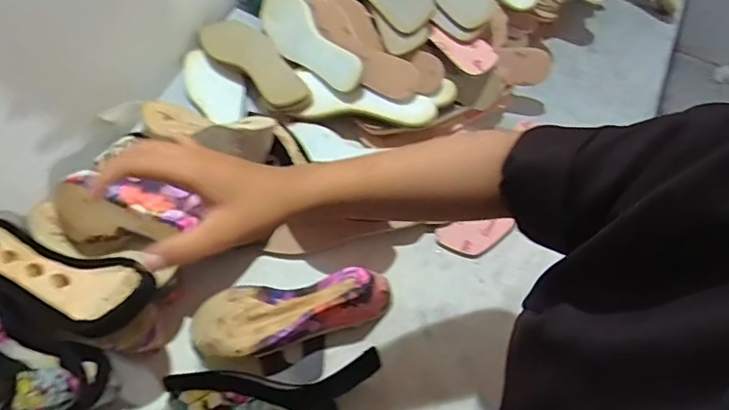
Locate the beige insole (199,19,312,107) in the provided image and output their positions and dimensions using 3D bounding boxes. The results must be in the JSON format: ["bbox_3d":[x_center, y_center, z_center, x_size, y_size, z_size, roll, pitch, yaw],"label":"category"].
[{"bbox_3d":[-0.165,-0.216,0.767,0.079,0.032,0.230,-36,69,-18],"label":"beige insole"}]

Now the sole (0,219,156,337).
[{"bbox_3d":[-0.332,0.072,0.541,0.221,0.041,0.082,17,63,7],"label":"sole"}]

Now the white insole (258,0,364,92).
[{"bbox_3d":[-0.090,-0.244,0.768,0.079,0.011,0.254,-48,61,19],"label":"white insole"}]

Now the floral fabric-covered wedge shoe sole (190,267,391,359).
[{"bbox_3d":[-0.082,0.128,0.594,0.225,0.080,0.073,-6,63,-5],"label":"floral fabric-covered wedge shoe sole"}]

